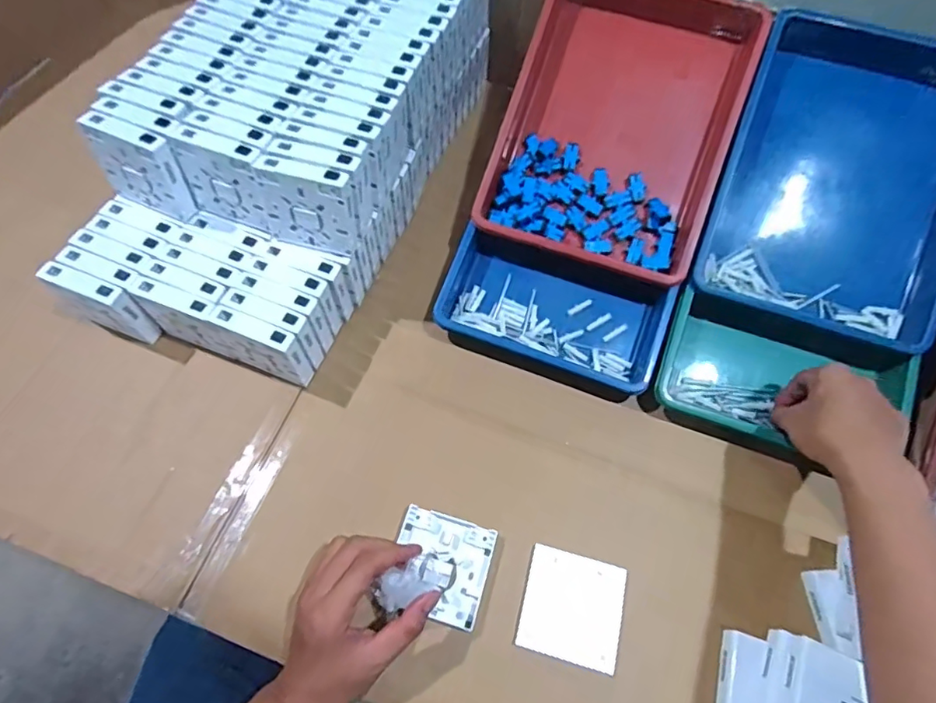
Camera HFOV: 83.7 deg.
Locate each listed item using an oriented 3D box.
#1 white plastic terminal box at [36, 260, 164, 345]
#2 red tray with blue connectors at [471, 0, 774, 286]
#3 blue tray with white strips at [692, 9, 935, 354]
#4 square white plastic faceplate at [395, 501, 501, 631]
[{"bbox_3d":[-0.373,-0.046,0.536,0.078,0.092,0.027,21,65,8],"label":"white plastic terminal box"},{"bbox_3d":[0.165,-0.256,0.575,0.236,0.062,0.321,19,85,6],"label":"red tray with blue connectors"},{"bbox_3d":[0.393,-0.180,0.542,0.237,0.064,0.309,20,90,12],"label":"blue tray with white strips"},{"bbox_3d":[-0.025,0.196,0.478,0.087,0.008,0.085,17,65,6],"label":"square white plastic faceplate"}]

